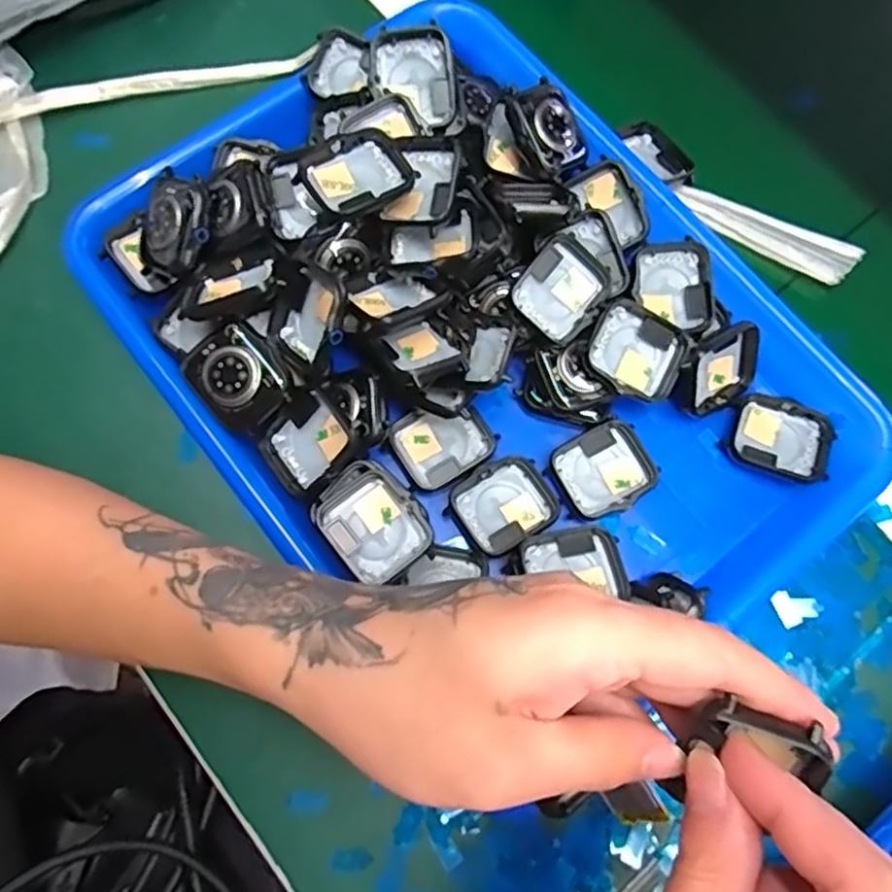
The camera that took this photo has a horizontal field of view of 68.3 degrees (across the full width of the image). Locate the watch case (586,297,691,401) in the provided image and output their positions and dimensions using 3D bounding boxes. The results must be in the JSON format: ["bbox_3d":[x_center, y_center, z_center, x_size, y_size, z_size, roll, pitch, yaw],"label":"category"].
[{"bbox_3d":[0.087,-0.043,0.297,0.042,0.012,0.042,27,89,-8],"label":"watch case"}]

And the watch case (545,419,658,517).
[{"bbox_3d":[0.072,0.012,0.304,0.043,0.009,0.039,-26,77,-9],"label":"watch case"}]

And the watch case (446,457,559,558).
[{"bbox_3d":[0.027,0.028,0.301,0.044,0.011,0.037,-31,77,-10],"label":"watch case"}]

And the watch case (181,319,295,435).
[{"bbox_3d":[-0.088,-0.030,0.279,0.035,0.012,0.040,-38,79,-12],"label":"watch case"}]

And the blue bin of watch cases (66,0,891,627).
[{"bbox_3d":[0.013,-0.050,0.301,0.248,0.059,0.327,-37,79,-12],"label":"blue bin of watch cases"}]

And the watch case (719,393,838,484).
[{"bbox_3d":[0.158,-0.004,0.311,0.044,0.008,0.037,26,75,5],"label":"watch case"}]

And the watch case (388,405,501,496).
[{"bbox_3d":[-0.001,-0.001,0.307,0.044,0.008,0.038,-29,77,-10],"label":"watch case"}]

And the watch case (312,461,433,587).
[{"bbox_3d":[-0.032,0.034,0.285,0.037,0.023,0.047,-39,79,-12],"label":"watch case"}]

